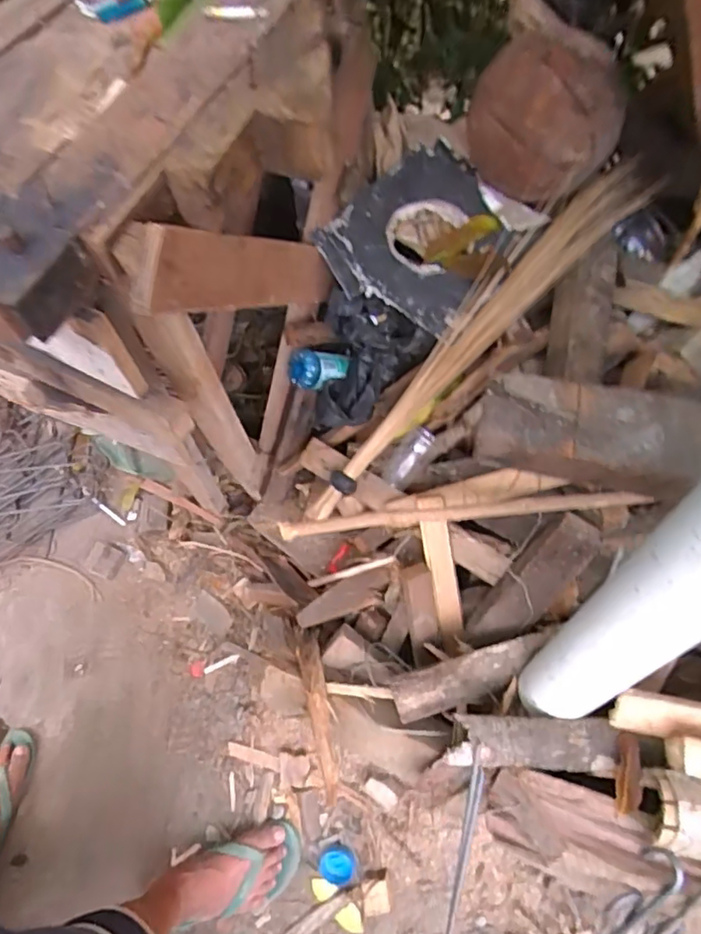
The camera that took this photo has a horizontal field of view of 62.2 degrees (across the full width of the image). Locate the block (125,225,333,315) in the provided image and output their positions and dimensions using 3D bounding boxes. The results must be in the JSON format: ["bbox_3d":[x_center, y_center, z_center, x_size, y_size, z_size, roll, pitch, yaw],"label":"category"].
[{"bbox_3d":[-0.114,-0.247,0.746,0.033,0.083,0.427,26,25,13],"label":"block"}]

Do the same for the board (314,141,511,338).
[{"bbox_3d":[0.126,-0.374,0.932,0.221,0.071,0.311,36,72,4],"label":"board"}]

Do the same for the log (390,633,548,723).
[{"bbox_3d":[0.169,0.297,0.827,0.226,0.043,0.062,-25,66,5],"label":"log"}]

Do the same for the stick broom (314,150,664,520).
[{"bbox_3d":[0.172,-0.182,0.893,0.699,0.051,0.104,-48,70,7],"label":"stick broom"}]

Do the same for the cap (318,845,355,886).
[{"bbox_3d":[-0.023,0.666,0.971,0.059,0.017,0.054,-1,65,2],"label":"cap"}]

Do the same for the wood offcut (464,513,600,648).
[{"bbox_3d":[0.258,0.174,0.843,0.083,0.266,0.053,44,33,19],"label":"wood offcut"}]

